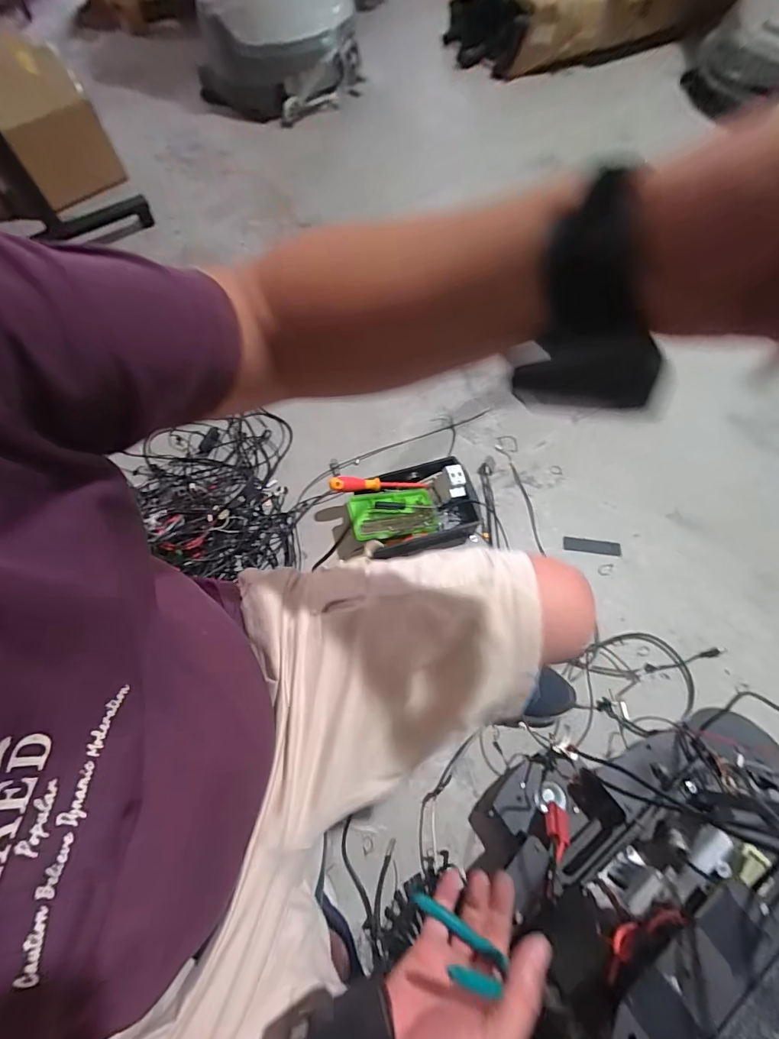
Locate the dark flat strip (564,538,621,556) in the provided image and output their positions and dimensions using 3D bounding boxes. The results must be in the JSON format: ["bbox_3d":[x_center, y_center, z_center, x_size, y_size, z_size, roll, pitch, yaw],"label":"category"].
[{"bbox_3d":[0.449,0.060,0.984,0.120,0.006,0.031,7,66,6],"label":"dark flat strip"}]

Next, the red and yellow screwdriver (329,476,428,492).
[{"bbox_3d":[-0.026,-0.075,0.977,0.222,0.031,0.029,0,62,-24],"label":"red and yellow screwdriver"}]

